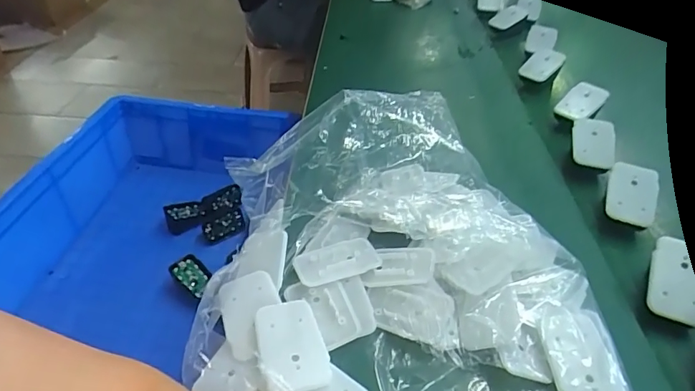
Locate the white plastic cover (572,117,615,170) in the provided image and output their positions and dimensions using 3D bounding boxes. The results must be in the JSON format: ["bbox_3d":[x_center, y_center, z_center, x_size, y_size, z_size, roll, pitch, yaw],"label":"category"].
[{"bbox_3d":[0.268,-0.057,0.509,0.041,0.012,0.060,10,63,15],"label":"white plastic cover"}]

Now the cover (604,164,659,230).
[{"bbox_3d":[0.273,-0.002,0.447,0.042,0.007,0.059,16,72,16],"label":"cover"}]

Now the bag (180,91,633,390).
[{"bbox_3d":[0.026,0.033,0.365,0.290,0.075,0.300,-5,42,-9],"label":"bag"}]

